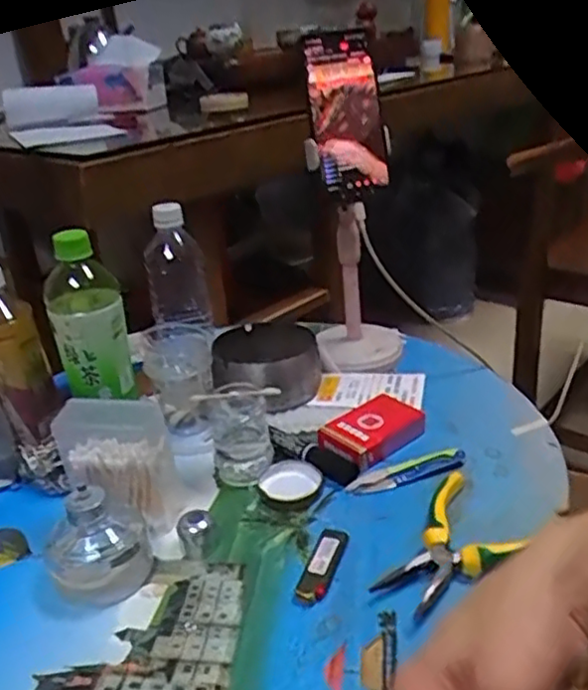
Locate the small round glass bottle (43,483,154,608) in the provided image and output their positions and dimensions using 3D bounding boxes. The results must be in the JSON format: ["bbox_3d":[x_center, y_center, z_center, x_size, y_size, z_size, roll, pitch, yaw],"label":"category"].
[{"bbox_3d":[-0.145,0.137,0.488,0.072,0.072,0.069,-16,28,-23],"label":"small round glass bottle"}]

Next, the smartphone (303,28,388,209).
[{"bbox_3d":[0.054,-0.225,0.656,0.073,0.158,0.017,-14,12,-19],"label":"smartphone"}]

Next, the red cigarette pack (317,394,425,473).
[{"bbox_3d":[0.073,0.079,0.622,0.094,0.022,0.056,-24,31,-34],"label":"red cigarette pack"}]

